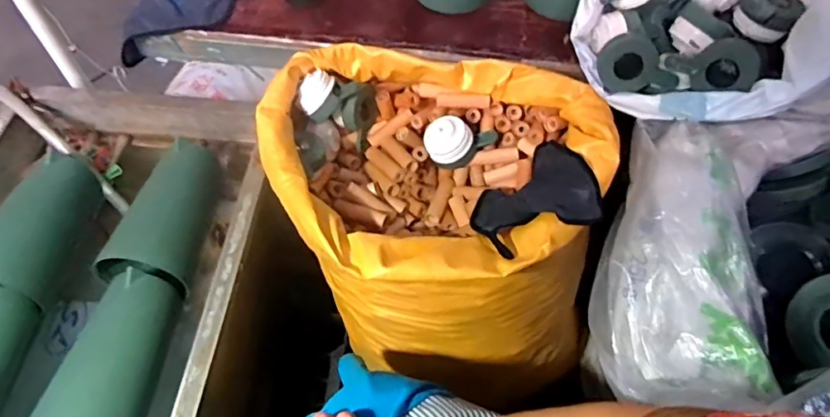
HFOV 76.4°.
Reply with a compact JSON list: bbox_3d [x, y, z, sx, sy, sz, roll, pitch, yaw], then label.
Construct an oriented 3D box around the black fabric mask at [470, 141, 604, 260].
[{"bbox_3d":[0.156,-0.010,0.691,0.160,0.052,0.160,-14,54,20],"label":"black fabric mask"}]

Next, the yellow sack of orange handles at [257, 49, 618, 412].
[{"bbox_3d":[0.035,0.048,0.871,0.460,0.474,0.353,8,59,5],"label":"yellow sack of orange handles"}]

